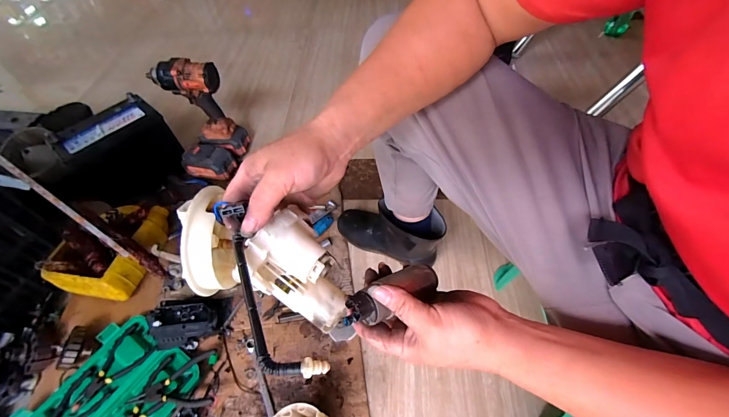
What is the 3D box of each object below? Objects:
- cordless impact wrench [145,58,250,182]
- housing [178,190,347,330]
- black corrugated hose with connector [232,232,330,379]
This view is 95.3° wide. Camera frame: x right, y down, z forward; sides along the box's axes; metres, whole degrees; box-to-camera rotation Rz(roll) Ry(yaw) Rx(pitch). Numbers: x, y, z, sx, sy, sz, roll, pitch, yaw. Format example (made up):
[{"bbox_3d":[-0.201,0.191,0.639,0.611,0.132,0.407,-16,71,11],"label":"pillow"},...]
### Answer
[{"bbox_3d":[-0.435,-0.235,0.891,0.173,0.305,0.115,-14,28,-4],"label":"cordless impact wrench"},{"bbox_3d":[-0.100,0.051,0.342,0.176,0.085,0.092,12,62,11],"label":"housing"},{"bbox_3d":[-0.082,0.080,0.280,0.041,0.019,0.142,-30,60,-12],"label":"black corrugated hose with connector"}]

